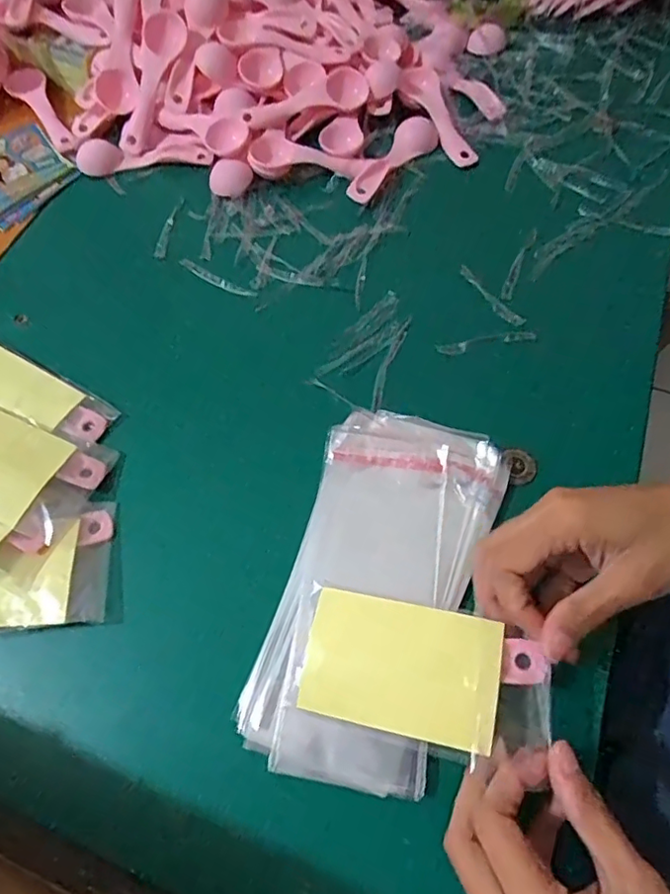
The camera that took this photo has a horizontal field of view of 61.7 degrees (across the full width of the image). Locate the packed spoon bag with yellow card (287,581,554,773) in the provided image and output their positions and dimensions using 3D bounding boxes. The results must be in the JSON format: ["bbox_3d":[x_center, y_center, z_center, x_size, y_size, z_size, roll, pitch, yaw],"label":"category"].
[{"bbox_3d":[0.040,0.109,0.276,0.122,0.015,0.063,13,73,11],"label":"packed spoon bag with yellow card"}]

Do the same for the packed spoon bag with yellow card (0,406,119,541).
[{"bbox_3d":[-0.201,0.008,0.332,0.115,0.008,0.067,22,54,0],"label":"packed spoon bag with yellow card"}]

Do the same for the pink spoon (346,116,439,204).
[{"bbox_3d":[0.050,-0.232,0.462,0.035,0.025,0.107,27,73,12],"label":"pink spoon"}]

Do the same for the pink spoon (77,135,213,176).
[{"bbox_3d":[-0.160,-0.247,0.471,0.109,0.014,0.030,-6,63,-2],"label":"pink spoon"}]

